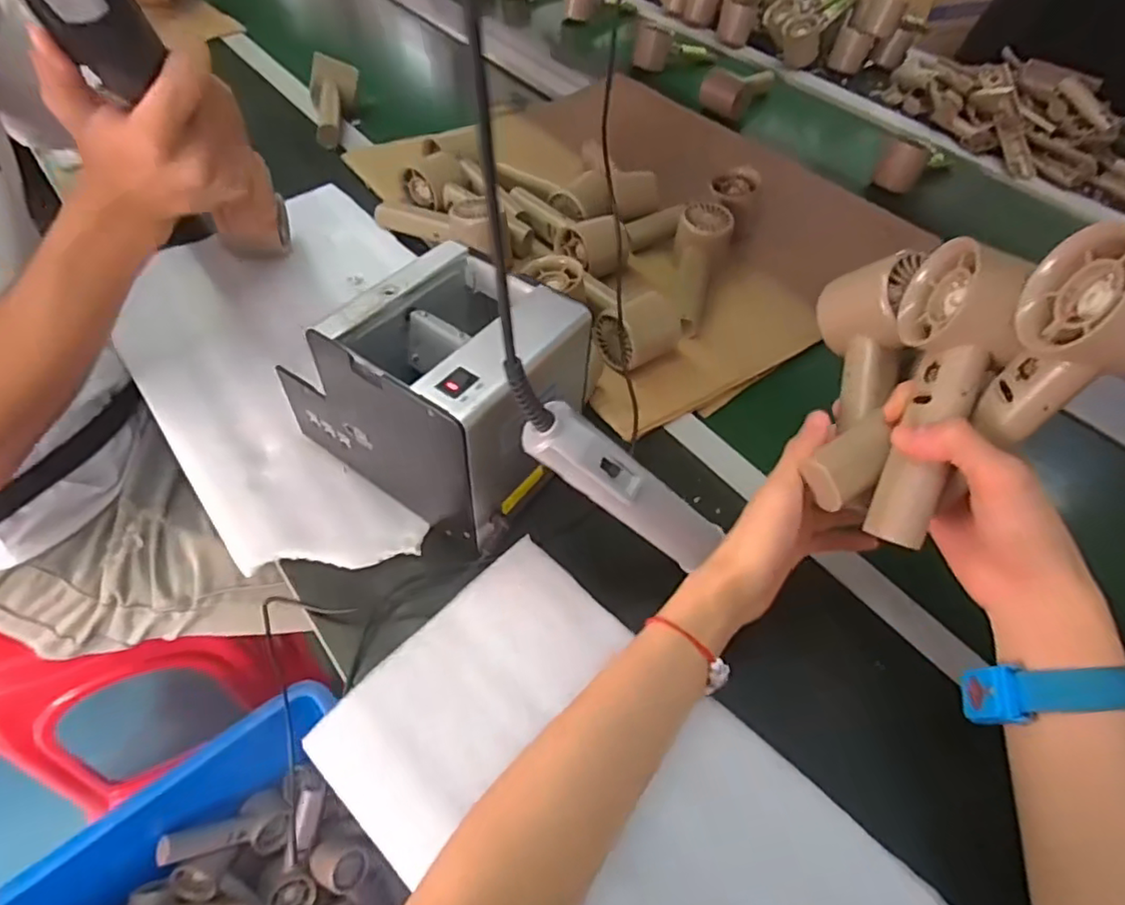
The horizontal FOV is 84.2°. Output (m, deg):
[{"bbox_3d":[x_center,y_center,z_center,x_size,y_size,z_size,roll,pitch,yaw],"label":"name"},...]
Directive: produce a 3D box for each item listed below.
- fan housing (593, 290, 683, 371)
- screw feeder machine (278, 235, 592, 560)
[{"bbox_3d":[0.068,-0.103,0.555,0.070,0.050,0.054,-19,55,-19],"label":"fan housing"},{"bbox_3d":[-0.091,-0.050,0.447,0.186,0.142,0.128,31,55,19],"label":"screw feeder machine"}]

